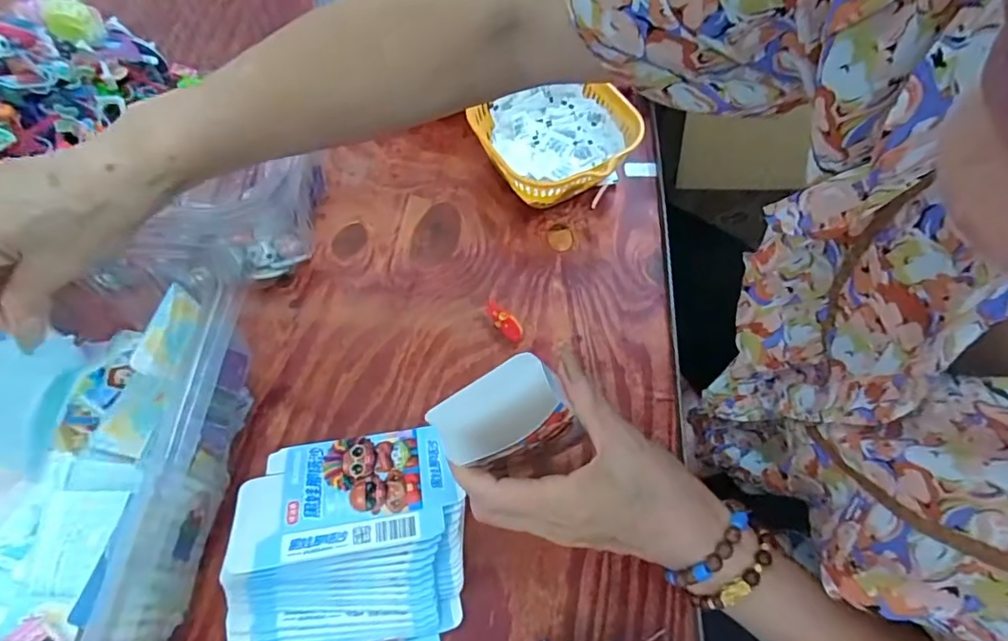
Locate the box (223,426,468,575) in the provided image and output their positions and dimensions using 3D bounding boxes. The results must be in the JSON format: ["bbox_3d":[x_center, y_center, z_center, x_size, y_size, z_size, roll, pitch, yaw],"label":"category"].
[{"bbox_3d":[-0.107,0.114,0.363,0.142,0.005,0.081,-9,45,-8],"label":"box"}]

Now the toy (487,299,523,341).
[{"bbox_3d":[-0.001,-0.002,0.451,0.015,0.011,0.045,-35,67,-17],"label":"toy"}]

